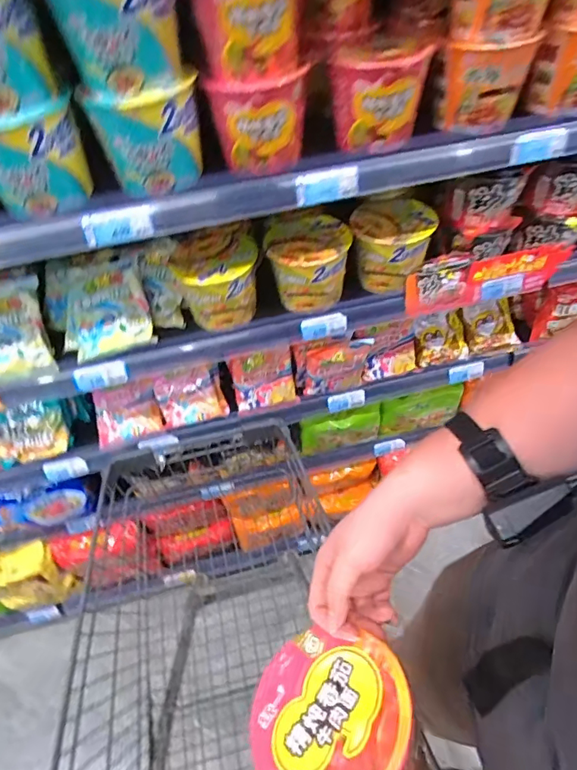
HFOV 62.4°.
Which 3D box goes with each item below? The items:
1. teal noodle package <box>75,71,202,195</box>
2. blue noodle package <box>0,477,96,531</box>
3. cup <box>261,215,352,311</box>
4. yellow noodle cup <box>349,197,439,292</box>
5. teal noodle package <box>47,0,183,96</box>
[{"bbox_3d":[-0.161,-0.286,0.558,0.118,0.112,0.044,-13,50,-6],"label":"teal noodle package"},{"bbox_3d":[-0.518,0.250,0.995,0.195,0.131,0.037,-13,50,-6],"label":"blue noodle package"},{"bbox_3d":[0.034,-0.199,0.791,0.128,0.109,0.126,-3,50,3],"label":"cup"},{"bbox_3d":[0.170,-0.234,0.798,0.129,0.108,0.104,13,52,15],"label":"yellow noodle cup"},{"bbox_3d":[-0.171,-0.362,0.479,0.118,0.105,0.042,-14,50,-7],"label":"teal noodle package"}]

